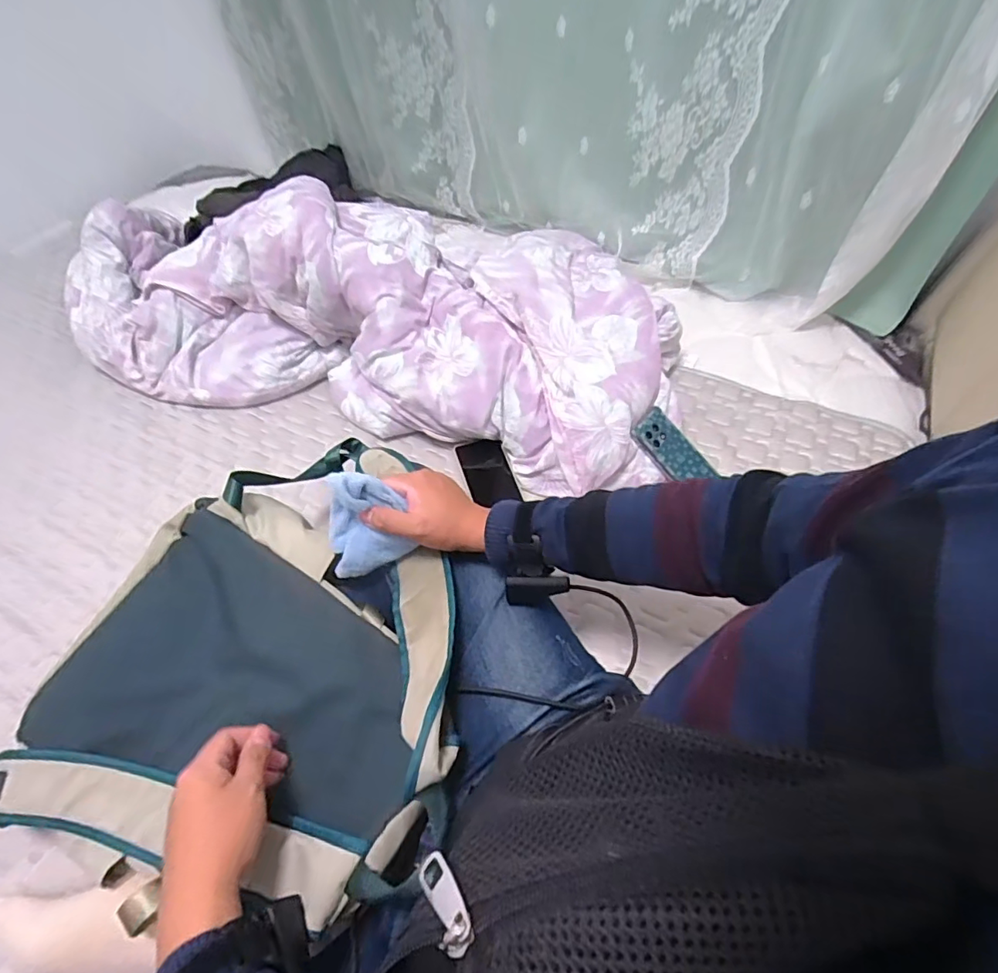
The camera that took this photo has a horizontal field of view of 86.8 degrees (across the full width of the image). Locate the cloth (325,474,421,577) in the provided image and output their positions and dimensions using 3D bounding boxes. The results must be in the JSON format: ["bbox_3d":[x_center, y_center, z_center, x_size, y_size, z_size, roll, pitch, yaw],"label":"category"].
[{"bbox_3d":[-0.145,0.039,0.562,0.084,0.104,0.063,-2,53,0],"label":"cloth"}]

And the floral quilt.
[{"bbox_3d":[-0.236,-0.305,0.922,1.066,0.248,0.409,14,54,13],"label":"floral quilt"}]

